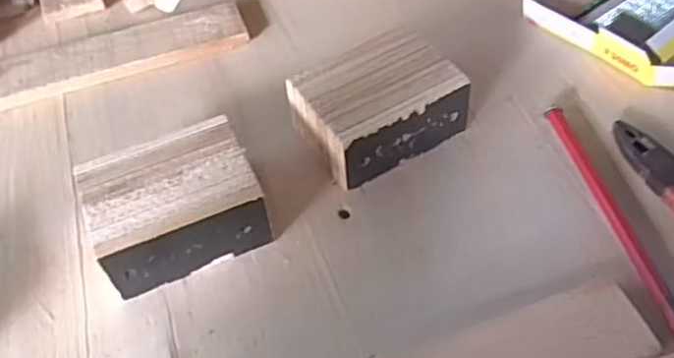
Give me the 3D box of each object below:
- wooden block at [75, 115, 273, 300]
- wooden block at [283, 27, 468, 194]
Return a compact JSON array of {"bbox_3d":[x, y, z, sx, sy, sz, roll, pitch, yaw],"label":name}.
[{"bbox_3d":[-0.120,0.020,0.501,0.122,0.062,0.095,-21,53,-11],"label":"wooden block"},{"bbox_3d":[0.031,-0.060,0.552,0.124,0.064,0.096,-28,54,-15],"label":"wooden block"}]

